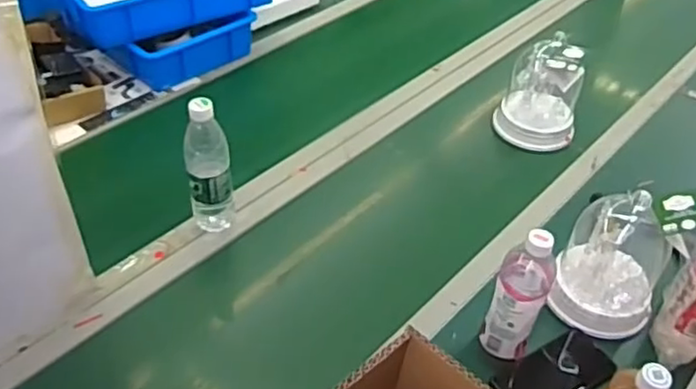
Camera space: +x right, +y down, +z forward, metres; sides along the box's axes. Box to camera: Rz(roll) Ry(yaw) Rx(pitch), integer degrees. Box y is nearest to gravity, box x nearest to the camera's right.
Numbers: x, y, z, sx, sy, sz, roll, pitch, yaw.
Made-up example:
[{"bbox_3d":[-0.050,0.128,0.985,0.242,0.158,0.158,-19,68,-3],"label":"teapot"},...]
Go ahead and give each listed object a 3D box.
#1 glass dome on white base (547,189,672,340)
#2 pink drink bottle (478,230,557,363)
[{"bbox_3d":[0.369,0.089,0.905,0.141,0.173,0.135,24,46,20],"label":"glass dome on white base"},{"bbox_3d":[0.218,0.123,0.830,0.065,0.195,0.063,17,44,14],"label":"pink drink bottle"}]

